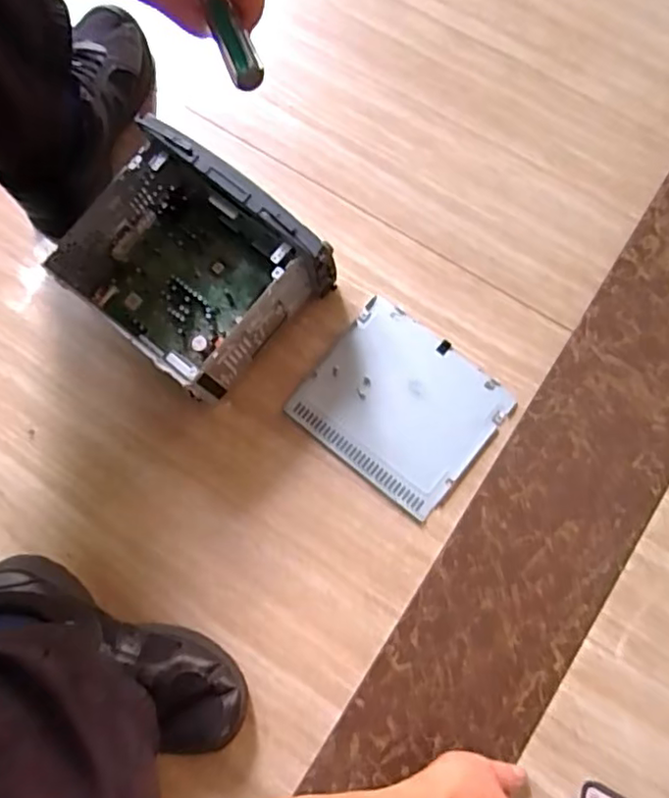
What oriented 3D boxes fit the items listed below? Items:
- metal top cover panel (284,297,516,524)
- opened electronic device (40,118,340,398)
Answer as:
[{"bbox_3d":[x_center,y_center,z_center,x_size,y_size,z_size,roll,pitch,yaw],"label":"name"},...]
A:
[{"bbox_3d":[0.066,0.007,0.623,0.177,0.005,0.156,39,80,8],"label":"metal top cover panel"},{"bbox_3d":[-0.134,-0.121,0.591,0.194,0.129,0.169,40,81,8],"label":"opened electronic device"}]

